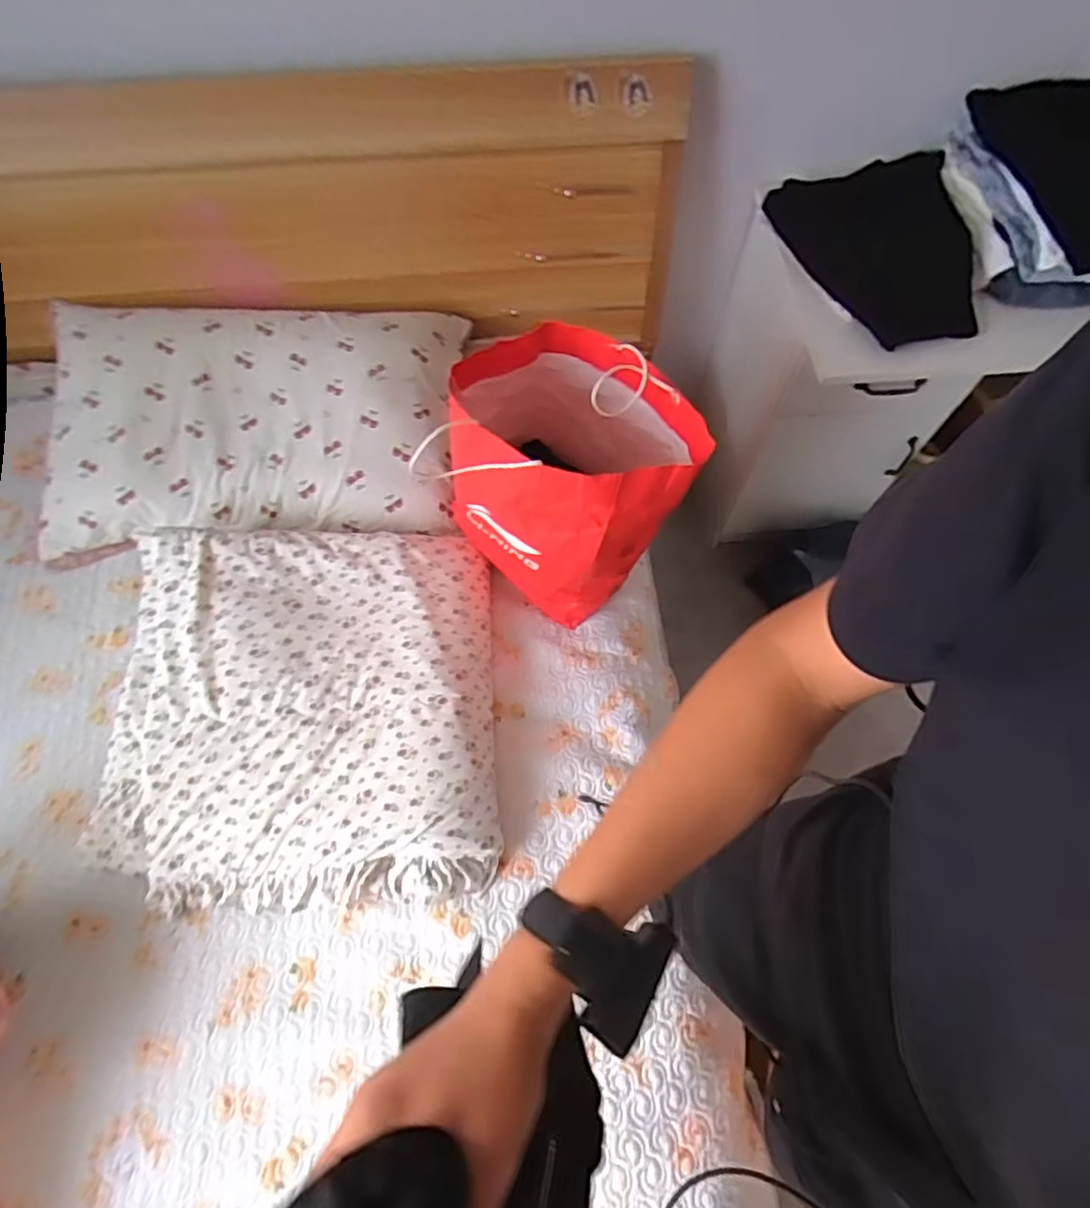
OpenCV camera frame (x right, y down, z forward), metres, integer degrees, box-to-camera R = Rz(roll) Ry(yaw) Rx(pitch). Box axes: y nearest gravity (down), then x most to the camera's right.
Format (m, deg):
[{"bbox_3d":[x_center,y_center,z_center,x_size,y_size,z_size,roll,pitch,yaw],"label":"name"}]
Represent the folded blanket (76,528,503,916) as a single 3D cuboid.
[{"bbox_3d":[-0.344,0.138,0.926,0.535,0.120,0.543,-3,66,-2],"label":"folded blanket"}]

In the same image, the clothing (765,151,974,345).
[{"bbox_3d":[0.617,-0.616,1.139,0.476,0.223,0.047,22,61,-29],"label":"clothing"}]

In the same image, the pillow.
[{"bbox_3d":[-0.483,-0.308,1.085,0.669,0.091,0.432,-1,81,0],"label":"pillow"}]

